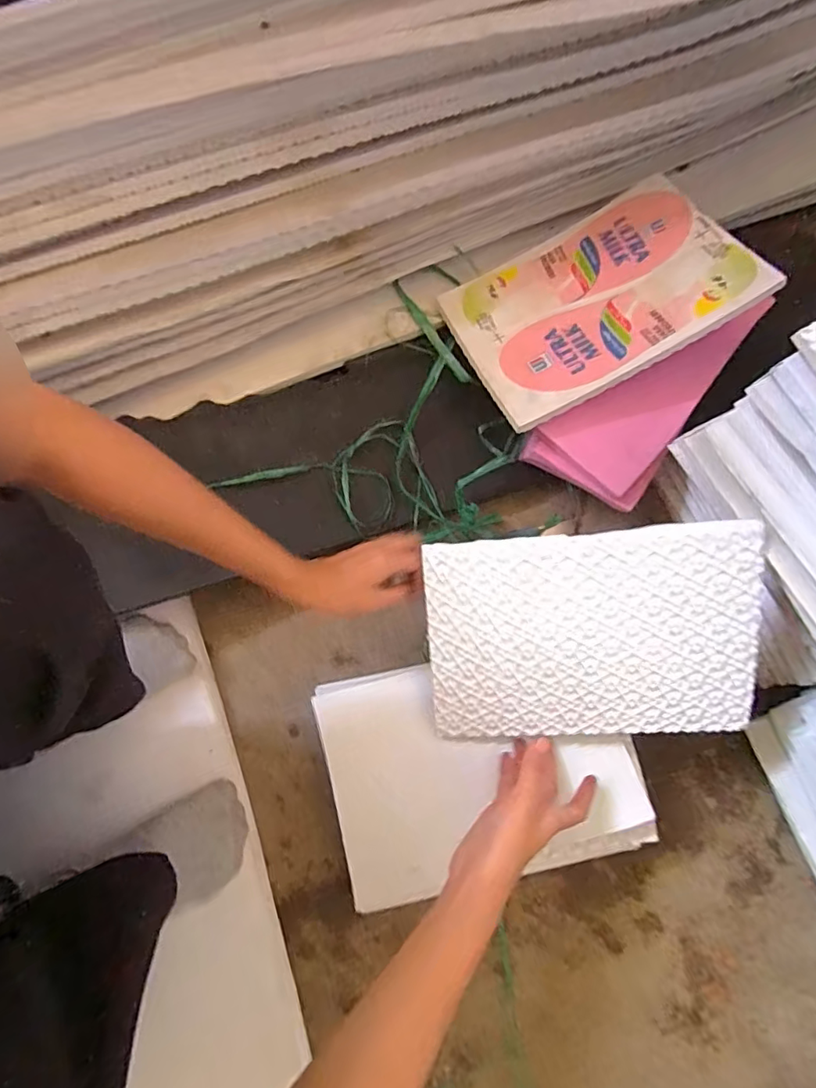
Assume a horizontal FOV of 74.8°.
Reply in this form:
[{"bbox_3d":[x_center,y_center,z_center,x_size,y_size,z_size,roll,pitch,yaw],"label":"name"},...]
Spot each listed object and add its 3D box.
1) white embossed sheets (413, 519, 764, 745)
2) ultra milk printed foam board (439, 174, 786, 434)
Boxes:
[{"bbox_3d":[0.153,0.081,0.457,0.265,0.008,0.182,-4,102,7],"label":"white embossed sheets"},{"bbox_3d":[0.187,-0.249,0.541,0.272,0.016,0.189,-27,67,4],"label":"ultra milk printed foam board"}]

